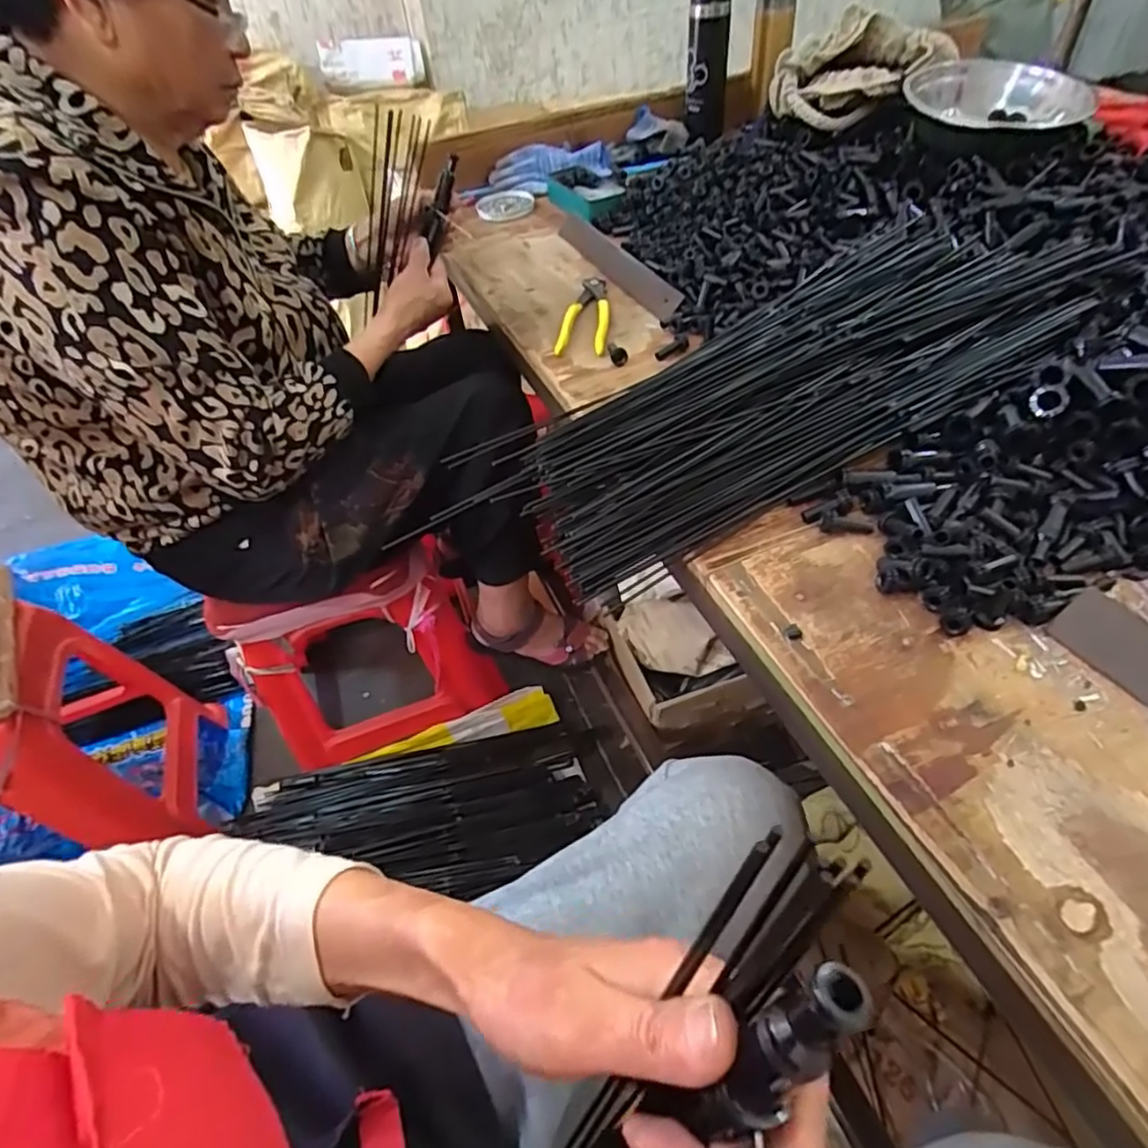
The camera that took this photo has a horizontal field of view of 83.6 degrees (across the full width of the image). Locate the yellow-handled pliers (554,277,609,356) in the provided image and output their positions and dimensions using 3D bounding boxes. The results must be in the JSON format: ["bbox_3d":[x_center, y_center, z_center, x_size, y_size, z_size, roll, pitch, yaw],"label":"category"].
[{"bbox_3d":[0.012,-0.305,0.754,0.055,0.013,0.169,0,49,8],"label":"yellow-handled pliers"}]

